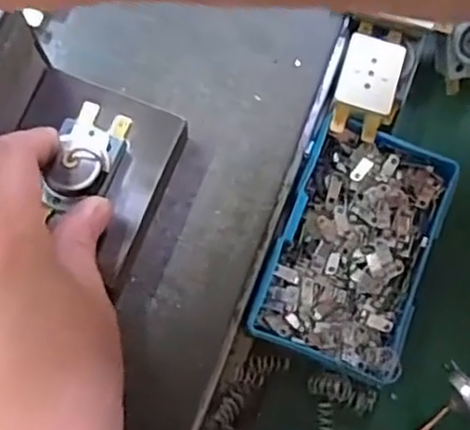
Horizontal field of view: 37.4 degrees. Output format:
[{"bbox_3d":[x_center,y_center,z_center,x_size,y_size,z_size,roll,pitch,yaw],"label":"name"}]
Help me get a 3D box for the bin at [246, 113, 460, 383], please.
[{"bbox_3d":[0.057,0.016,0.333,0.069,0.027,0.110,22,77,1],"label":"bin"}]

